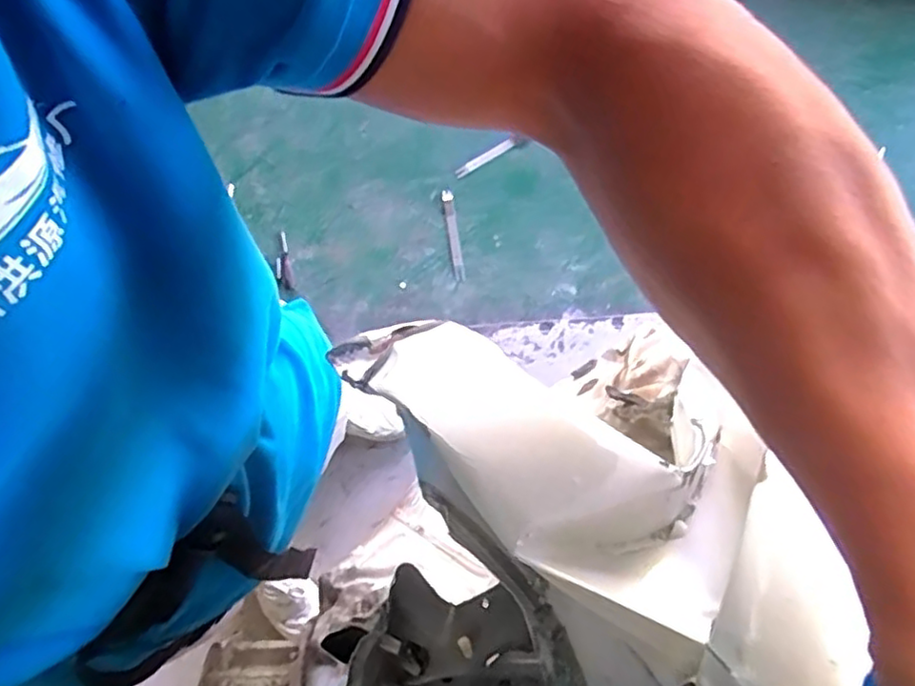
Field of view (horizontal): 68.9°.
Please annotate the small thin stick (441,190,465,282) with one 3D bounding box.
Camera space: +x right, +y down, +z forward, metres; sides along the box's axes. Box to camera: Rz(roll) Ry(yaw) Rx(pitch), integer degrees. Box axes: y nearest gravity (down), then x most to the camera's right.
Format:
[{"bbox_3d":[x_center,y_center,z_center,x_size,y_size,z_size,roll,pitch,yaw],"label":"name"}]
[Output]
[{"bbox_3d":[-0.009,-0.270,1.680,0.027,0.016,0.224,-9,94,-2],"label":"small thin stick"}]

